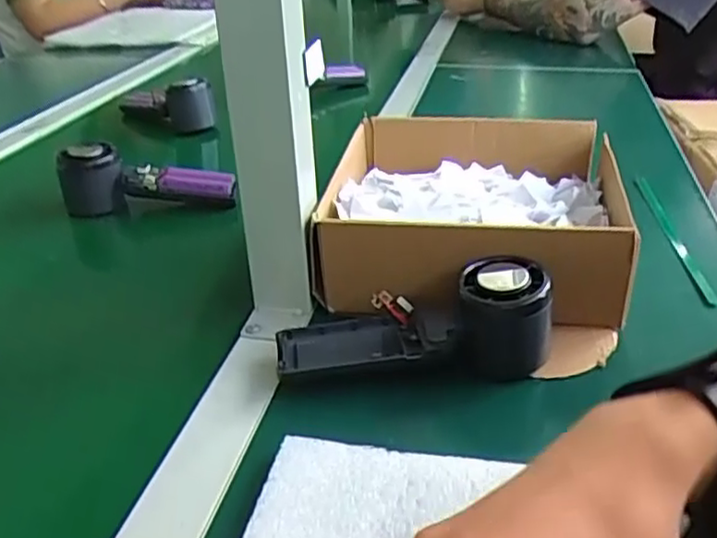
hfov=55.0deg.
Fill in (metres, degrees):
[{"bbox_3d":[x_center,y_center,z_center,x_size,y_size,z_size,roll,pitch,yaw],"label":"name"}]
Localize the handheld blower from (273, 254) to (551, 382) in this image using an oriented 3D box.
[{"bbox_3d":[0.033,0.030,0.413,0.162,0.055,0.067,-2,30,2],"label":"handheld blower"}]

